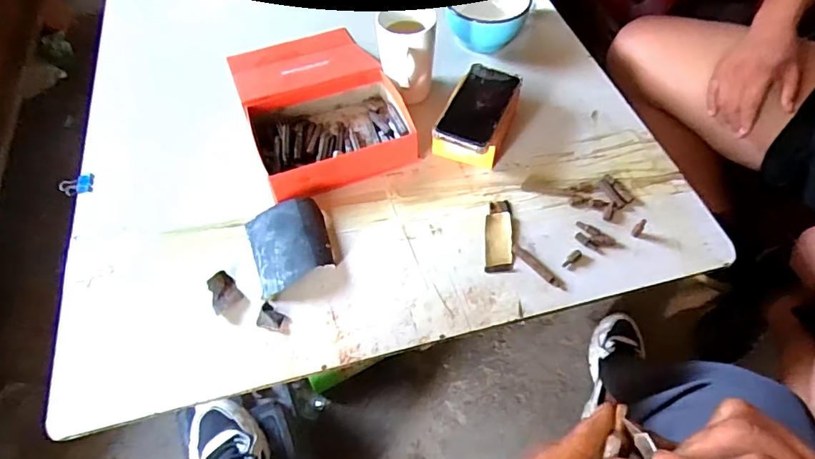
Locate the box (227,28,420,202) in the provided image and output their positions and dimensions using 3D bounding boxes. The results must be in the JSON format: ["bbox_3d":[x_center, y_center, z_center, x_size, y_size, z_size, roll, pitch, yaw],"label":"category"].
[{"bbox_3d":[-0.132,-0.191,0.734,0.207,0.051,0.324,-19,58,-13],"label":"box"}]

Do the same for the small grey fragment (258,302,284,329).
[{"bbox_3d":[-0.153,0.097,0.562,0.027,0.007,0.027,8,56,5],"label":"small grey fragment"}]

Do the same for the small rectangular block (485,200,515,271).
[{"bbox_3d":[0.114,0.003,0.620,0.034,0.013,0.105,5,56,3],"label":"small rectangular block"}]

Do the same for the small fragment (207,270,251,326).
[{"bbox_3d":[-0.207,0.079,0.575,0.034,0.008,0.067,-34,62,-21],"label":"small fragment"}]

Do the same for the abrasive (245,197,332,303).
[{"bbox_3d":[-0.141,0.018,0.599,0.090,0.026,0.113,-16,57,-11],"label":"abrasive"}]

